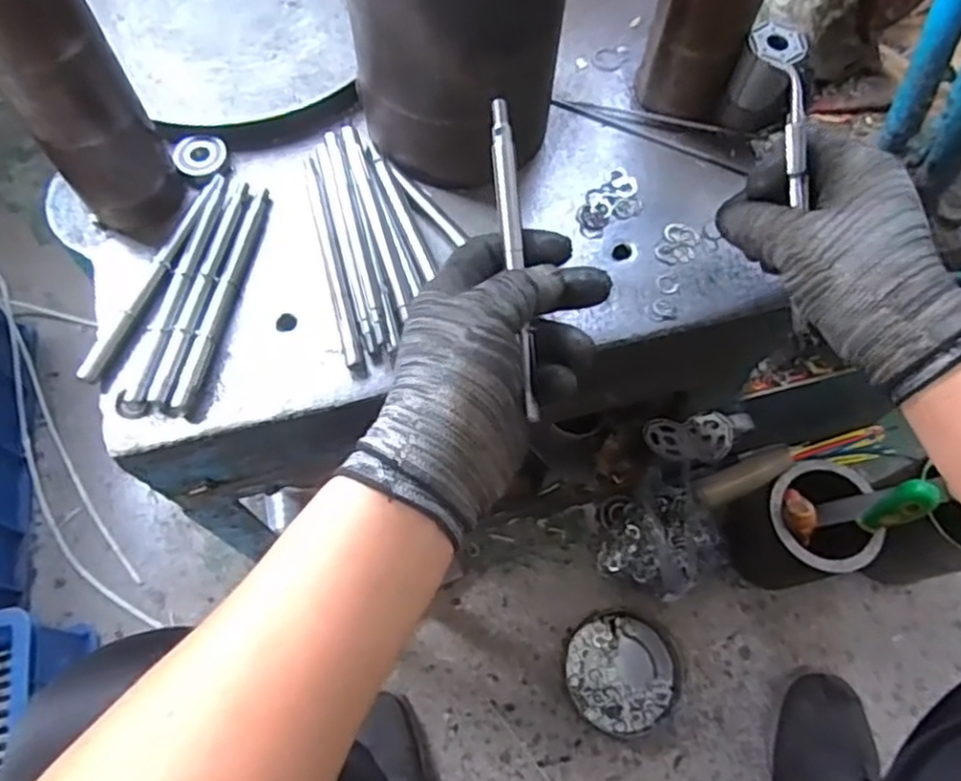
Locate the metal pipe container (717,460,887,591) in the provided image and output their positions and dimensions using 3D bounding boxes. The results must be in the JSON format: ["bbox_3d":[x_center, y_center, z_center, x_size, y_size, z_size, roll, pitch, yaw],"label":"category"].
[{"bbox_3d":[0.343,0.153,0.773,0.103,0.159,0.110,0,66,-1],"label":"metal pipe container"}]

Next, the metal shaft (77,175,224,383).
[{"bbox_3d":[-0.207,-0.075,0.450,0.012,0.008,0.159,20,67,7],"label":"metal shaft"}]

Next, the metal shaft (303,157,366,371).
[{"bbox_3d":[-0.098,-0.088,0.463,0.011,0.006,0.164,-14,67,-7],"label":"metal shaft"}]

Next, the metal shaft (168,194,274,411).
[{"bbox_3d":[-0.162,-0.063,0.451,0.011,0.009,0.161,11,66,4],"label":"metal shaft"}]

